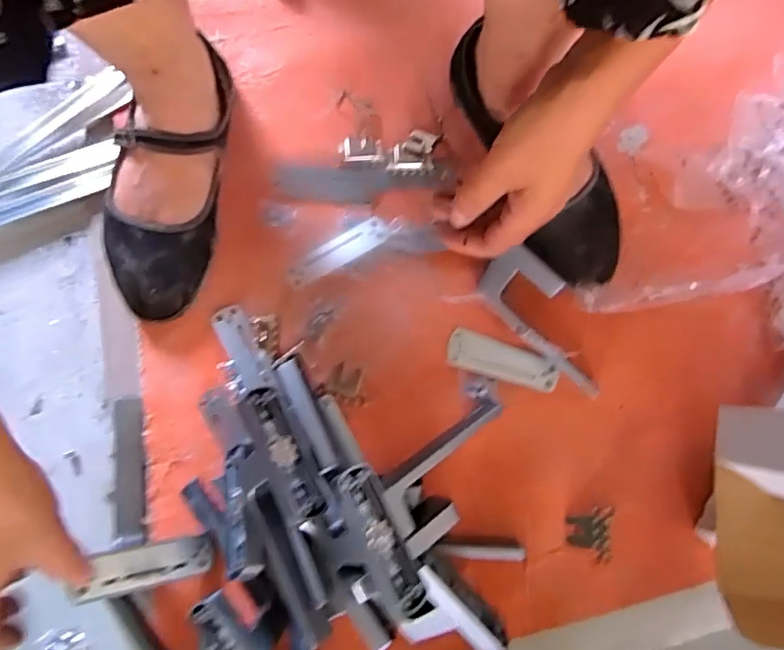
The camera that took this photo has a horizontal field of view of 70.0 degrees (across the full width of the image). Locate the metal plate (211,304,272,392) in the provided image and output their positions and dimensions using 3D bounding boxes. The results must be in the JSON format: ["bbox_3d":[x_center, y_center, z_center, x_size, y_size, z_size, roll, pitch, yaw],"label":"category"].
[{"bbox_3d":[-0.130,0.020,0.483,0.026,0.007,0.081,-27,78,-6],"label":"metal plate"}]

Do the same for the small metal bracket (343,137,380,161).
[{"bbox_3d":[-0.029,-0.166,0.525,0.034,0.006,0.023,-2,77,-1],"label":"small metal bracket"}]

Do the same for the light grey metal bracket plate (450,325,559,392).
[{"bbox_3d":[0.096,0.030,0.485,0.095,0.006,0.033,16,77,4],"label":"light grey metal bracket plate"}]

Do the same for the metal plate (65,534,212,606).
[{"bbox_3d":[-0.186,0.180,0.419,0.096,0.011,0.032,-2,41,-36],"label":"metal plate"}]

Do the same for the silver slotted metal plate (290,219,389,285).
[{"bbox_3d":[-0.048,-0.064,0.499,0.095,0.007,0.026,-32,79,-7],"label":"silver slotted metal plate"}]

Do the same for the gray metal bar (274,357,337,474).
[{"bbox_3d":[-0.070,0.072,0.446,0.022,0.012,0.098,-25,65,-6],"label":"gray metal bar"}]

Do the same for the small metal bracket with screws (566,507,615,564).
[{"bbox_3d":[0.159,0.166,0.447,0.029,0.025,0.041,11,77,2],"label":"small metal bracket with screws"}]

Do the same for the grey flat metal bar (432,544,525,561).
[{"bbox_3d":[0.068,0.180,0.444,0.069,0.013,0.010,1,77,0],"label":"grey flat metal bar"}]

